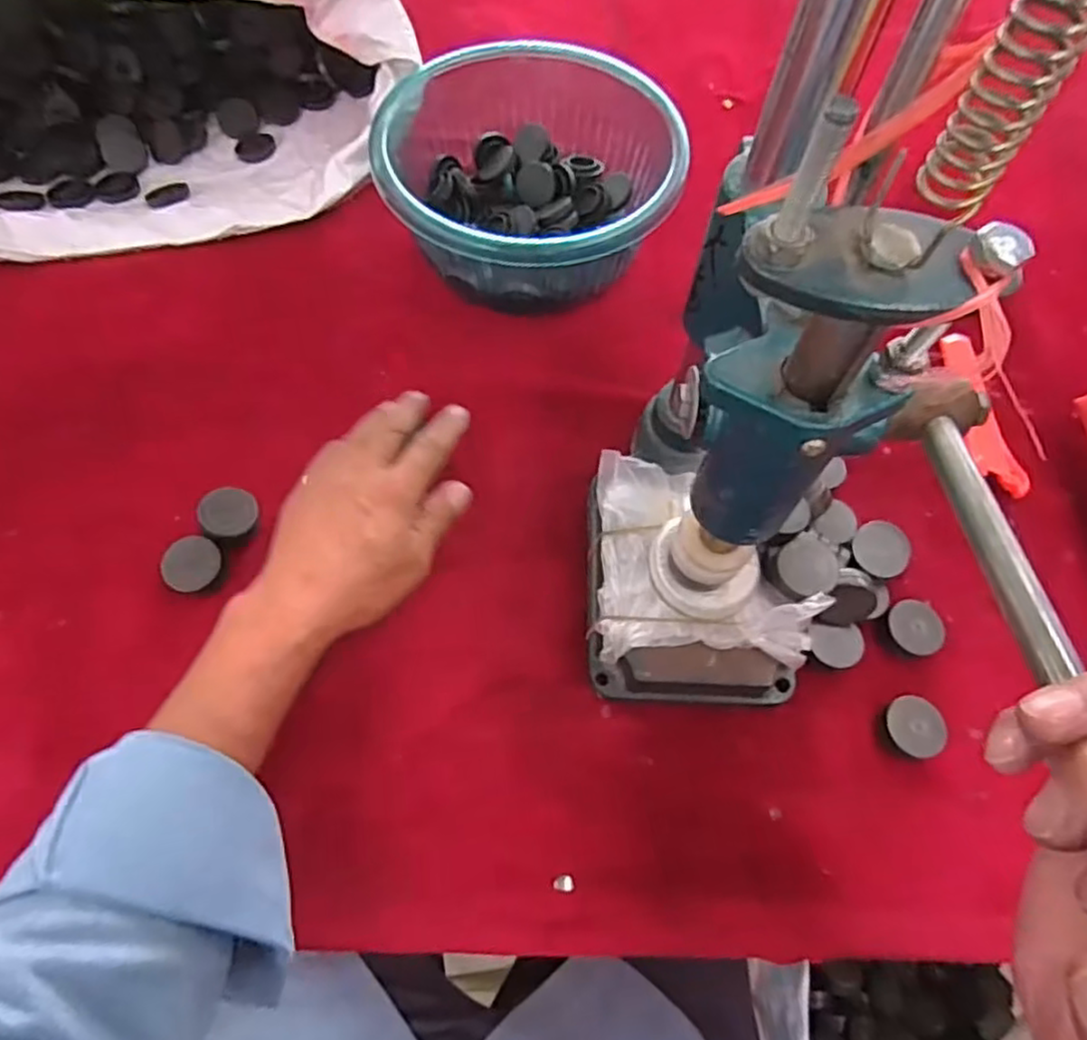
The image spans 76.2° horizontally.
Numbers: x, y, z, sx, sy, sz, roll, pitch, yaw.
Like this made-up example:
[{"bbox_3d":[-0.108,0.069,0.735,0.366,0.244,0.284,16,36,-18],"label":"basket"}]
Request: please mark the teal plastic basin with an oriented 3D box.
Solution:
[{"bbox_3d":[-0.018,-0.247,0.506,0.200,0.083,0.201,-7,63,-5],"label":"teal plastic basin"}]

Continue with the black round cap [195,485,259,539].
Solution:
[{"bbox_3d":[-0.188,-0.003,0.416,0.028,0.019,0.031,38,68,16],"label":"black round cap"}]

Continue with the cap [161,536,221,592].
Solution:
[{"bbox_3d":[-0.205,0.026,0.404,0.032,0.013,0.032,1,74,-3],"label":"cap"}]

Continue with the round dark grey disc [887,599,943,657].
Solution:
[{"bbox_3d":[0.215,0.063,0.403,0.028,0.010,0.031,-6,63,-5],"label":"round dark grey disc"}]

